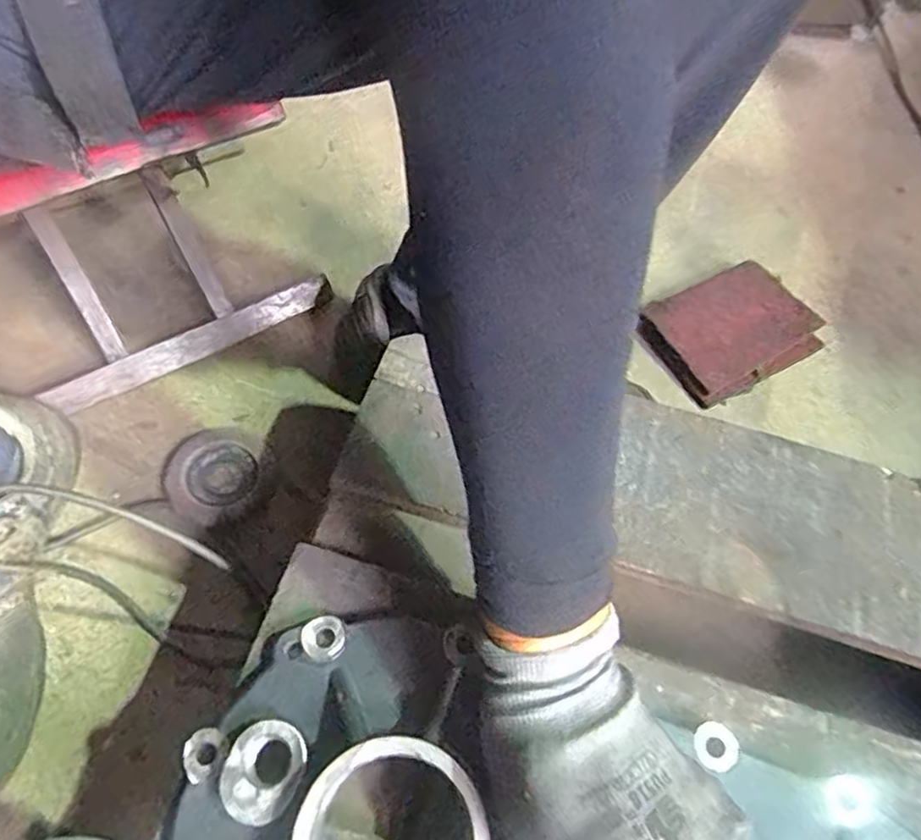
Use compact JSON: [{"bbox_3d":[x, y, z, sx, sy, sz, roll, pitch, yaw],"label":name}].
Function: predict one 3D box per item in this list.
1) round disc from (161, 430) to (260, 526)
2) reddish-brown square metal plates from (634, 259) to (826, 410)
[{"bbox_3d":[-0.211,0.046,0.564,0.073,0.012,0.081,-28,67,-18],"label":"round disc"},{"bbox_3d":[0.261,-0.089,0.659,0.157,0.023,0.124,-29,67,-19],"label":"reddish-brown square metal plates"}]

